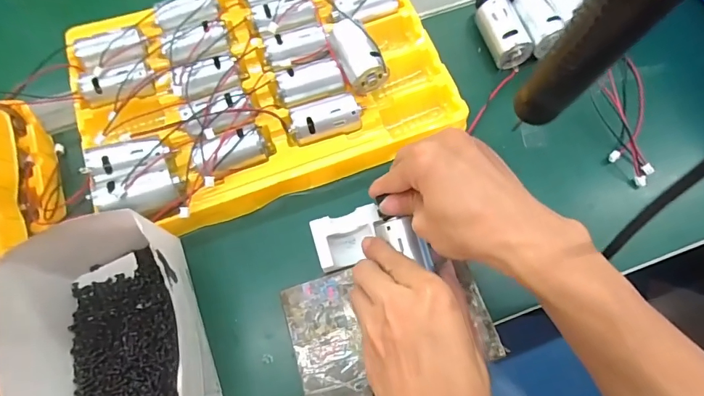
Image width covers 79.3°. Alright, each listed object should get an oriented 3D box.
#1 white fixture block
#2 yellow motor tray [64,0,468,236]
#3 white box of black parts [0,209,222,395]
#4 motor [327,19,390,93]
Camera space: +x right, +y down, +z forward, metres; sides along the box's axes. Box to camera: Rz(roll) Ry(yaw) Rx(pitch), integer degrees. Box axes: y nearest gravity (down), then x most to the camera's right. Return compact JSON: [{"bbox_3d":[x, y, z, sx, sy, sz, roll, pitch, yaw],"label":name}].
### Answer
[{"bbox_3d":[-0.002,0.032,0.337,0.054,0.016,0.041,-16,70,-4],"label":"white fixture block"},{"bbox_3d":[-0.086,-0.113,0.387,0.328,0.046,0.234,-22,70,-7],"label":"yellow motor tray"},{"bbox_3d":[-0.165,0.089,0.300,0.111,0.075,0.161,-22,70,-7],"label":"white box of black parts"},{"bbox_3d":[0.003,-0.124,0.378,0.031,0.034,0.066,-28,71,-9],"label":"motor"}]

